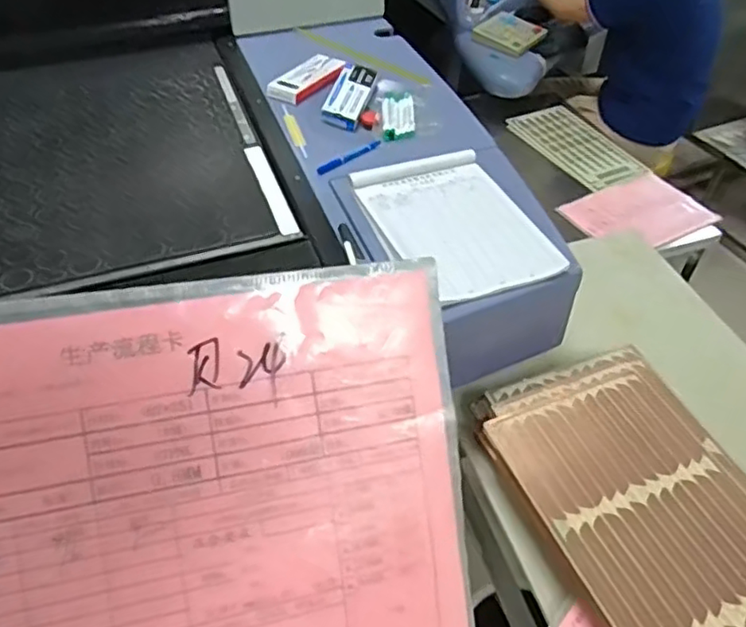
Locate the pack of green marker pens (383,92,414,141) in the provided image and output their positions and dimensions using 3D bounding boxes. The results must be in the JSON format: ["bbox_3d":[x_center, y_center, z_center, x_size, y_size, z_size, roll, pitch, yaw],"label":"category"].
[{"bbox_3d":[0.049,-0.382,1.215,0.060,0.014,0.180,1,46,0],"label":"pack of green marker pens"}]

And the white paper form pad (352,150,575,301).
[{"bbox_3d":[0.119,-0.135,0.951,0.208,0.029,0.309,-16,48,-16],"label":"white paper form pad"}]

